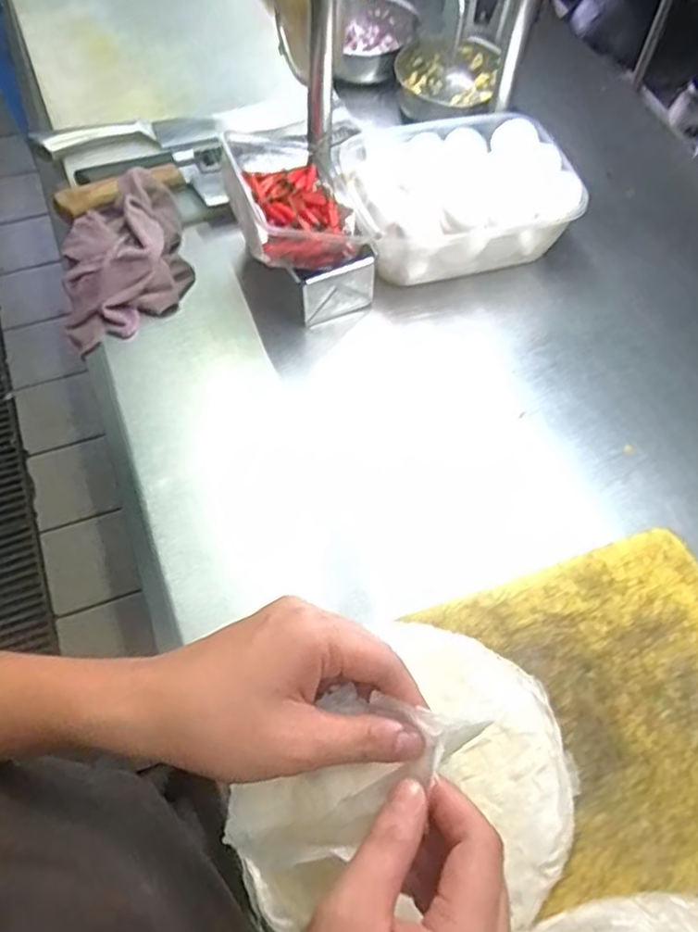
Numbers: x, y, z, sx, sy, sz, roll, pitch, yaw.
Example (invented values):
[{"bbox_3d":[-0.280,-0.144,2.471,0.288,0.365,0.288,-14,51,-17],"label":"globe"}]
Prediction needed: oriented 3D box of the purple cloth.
[{"bbox_3d":[-0.232,-0.220,0.713,0.127,0.062,0.193,-8,60,-8],"label":"purple cloth"}]

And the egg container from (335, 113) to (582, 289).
[{"bbox_3d":[0.106,-0.283,0.744,0.234,0.085,0.181,-15,61,-12],"label":"egg container"}]

